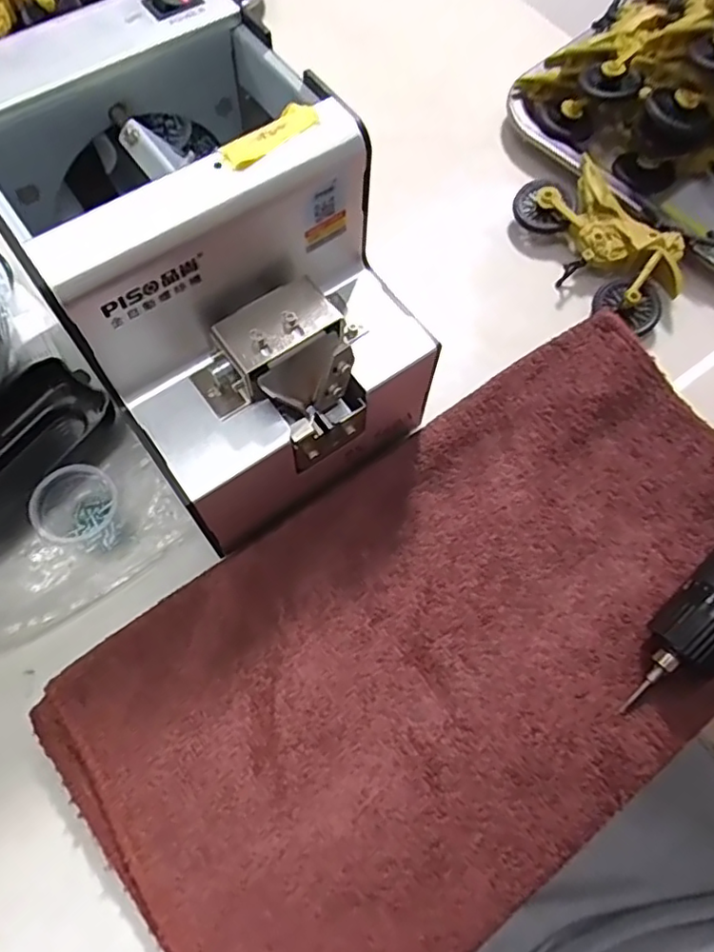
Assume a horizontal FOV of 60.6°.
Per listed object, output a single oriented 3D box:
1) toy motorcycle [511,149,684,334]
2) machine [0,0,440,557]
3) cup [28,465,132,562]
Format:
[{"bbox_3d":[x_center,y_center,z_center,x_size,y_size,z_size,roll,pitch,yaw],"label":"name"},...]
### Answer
[{"bbox_3d":[0.152,-0.143,0.375,0.059,0.031,0.115,-29,71,-13],"label":"toy motorcycle"},{"bbox_3d":[-0.063,-0.080,0.270,0.129,0.139,0.180,-38,74,-16],"label":"machine"},{"bbox_3d":[-0.130,0.018,0.291,0.035,0.033,0.033,1,67,-2],"label":"cup"}]

